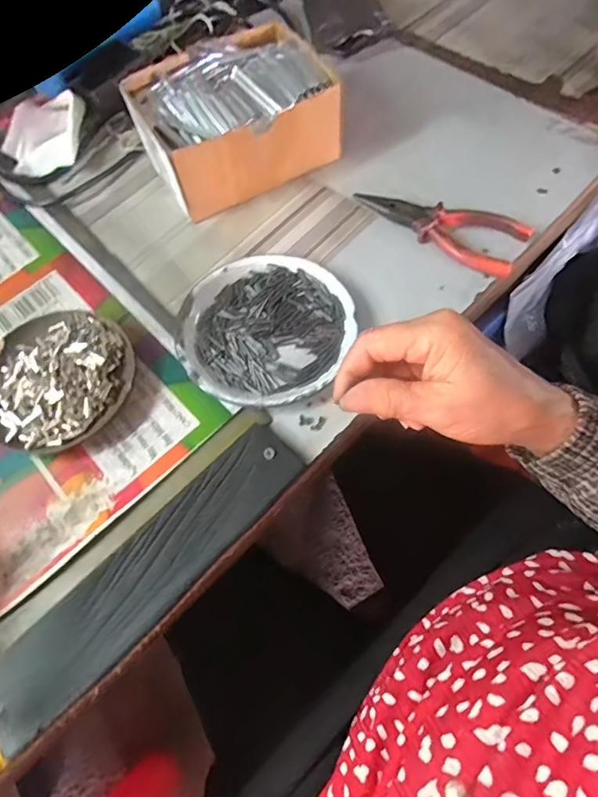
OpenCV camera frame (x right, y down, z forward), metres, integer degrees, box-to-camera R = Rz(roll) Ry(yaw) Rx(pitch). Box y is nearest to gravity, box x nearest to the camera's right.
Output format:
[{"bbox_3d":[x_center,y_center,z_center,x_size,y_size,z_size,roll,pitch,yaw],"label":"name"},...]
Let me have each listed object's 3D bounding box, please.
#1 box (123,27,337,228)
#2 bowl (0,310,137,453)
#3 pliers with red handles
[{"bbox_3d":[-0.059,-0.252,0.444,0.163,0.072,0.127,-24,65,-9],"label":"box"},{"bbox_3d":[-0.182,-0.017,0.359,0.113,0.026,0.110,-1,63,2],"label":"bowl"},{"bbox_3d":[0.118,-0.149,0.408,0.141,0.017,0.051,33,69,18],"label":"pliers with red handles"}]

